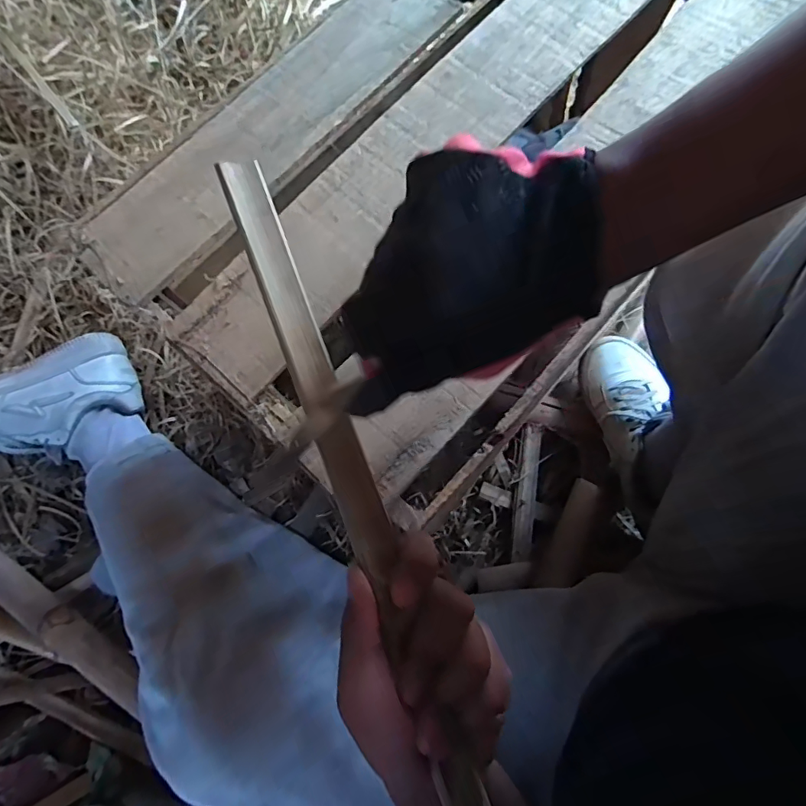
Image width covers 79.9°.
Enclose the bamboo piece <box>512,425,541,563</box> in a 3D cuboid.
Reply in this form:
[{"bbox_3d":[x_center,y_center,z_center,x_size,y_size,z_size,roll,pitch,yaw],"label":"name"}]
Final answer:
[{"bbox_3d":[0.167,0.120,0.650,0.027,0.017,0.177,9,77,3],"label":"bamboo piece"}]

